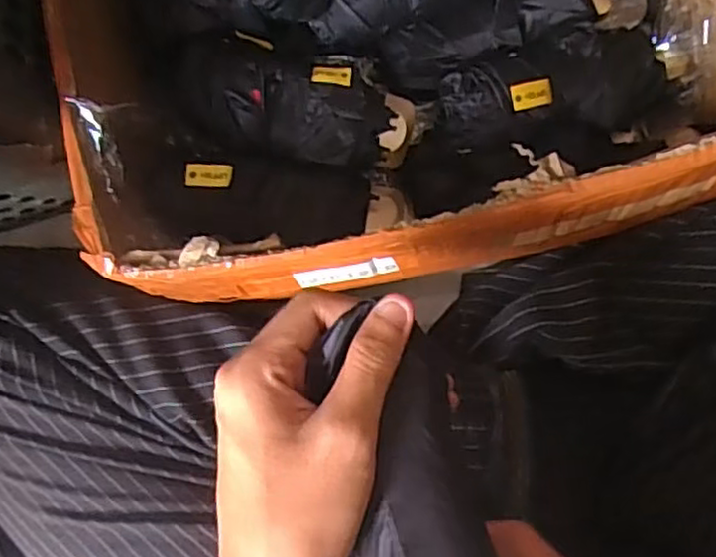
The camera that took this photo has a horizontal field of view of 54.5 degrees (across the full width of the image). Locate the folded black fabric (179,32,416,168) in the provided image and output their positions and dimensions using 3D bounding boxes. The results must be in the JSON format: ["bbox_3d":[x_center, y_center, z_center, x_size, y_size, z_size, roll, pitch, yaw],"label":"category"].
[{"bbox_3d":[-0.045,-0.120,0.488,0.166,0.044,0.078,12,85,-9],"label":"folded black fabric"}]

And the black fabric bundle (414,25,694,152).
[{"bbox_3d":[0.136,-0.135,0.499,0.179,0.067,0.074,-6,83,5],"label":"black fabric bundle"}]

